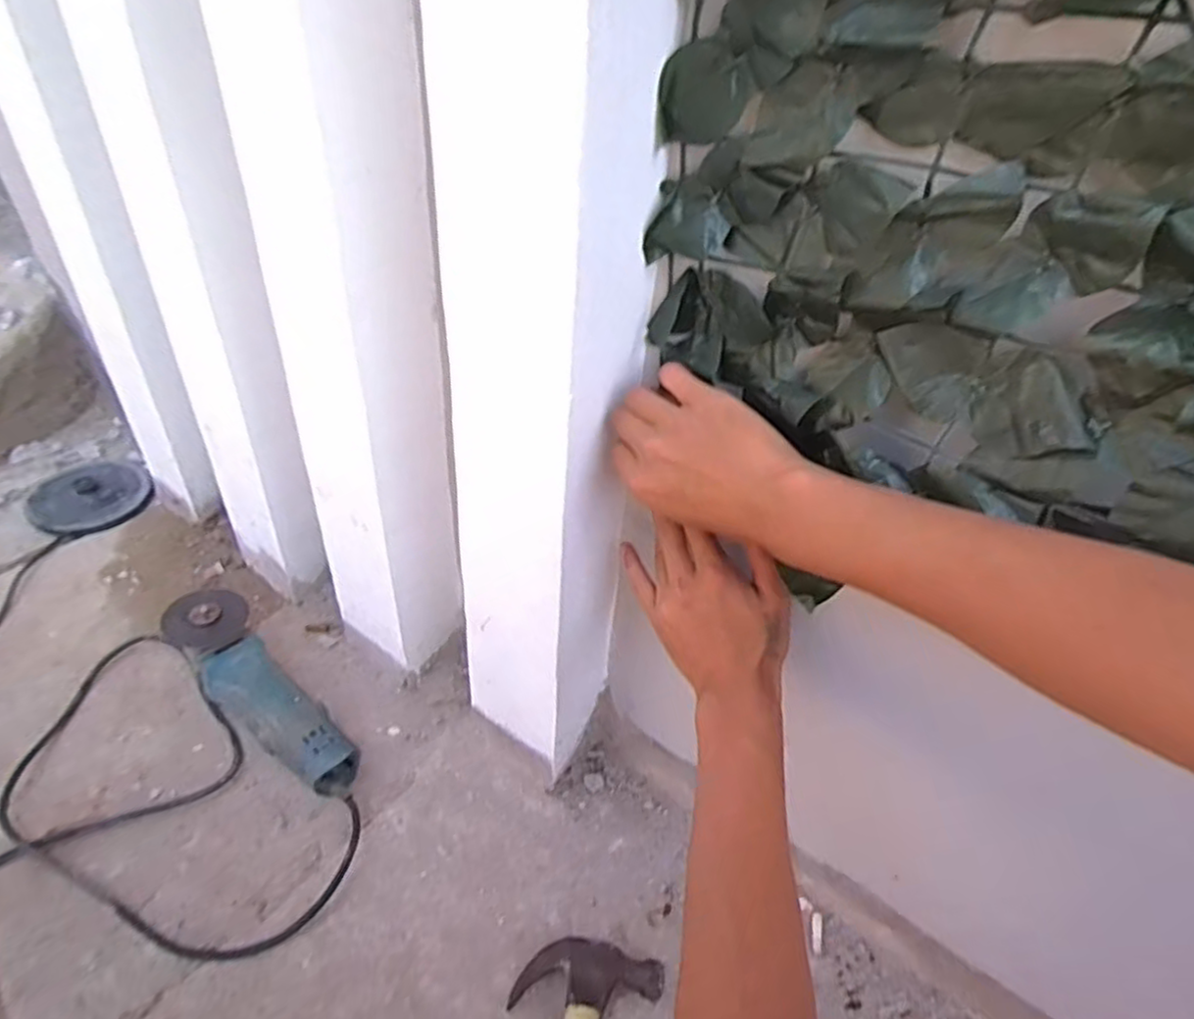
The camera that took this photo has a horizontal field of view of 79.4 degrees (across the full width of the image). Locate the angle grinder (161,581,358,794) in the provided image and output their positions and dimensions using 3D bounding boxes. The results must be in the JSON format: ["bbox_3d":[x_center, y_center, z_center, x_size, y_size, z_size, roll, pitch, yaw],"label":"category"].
[{"bbox_3d":[-0.339,0.185,0.737,0.268,0.088,0.077,29,45,29],"label":"angle grinder"}]

